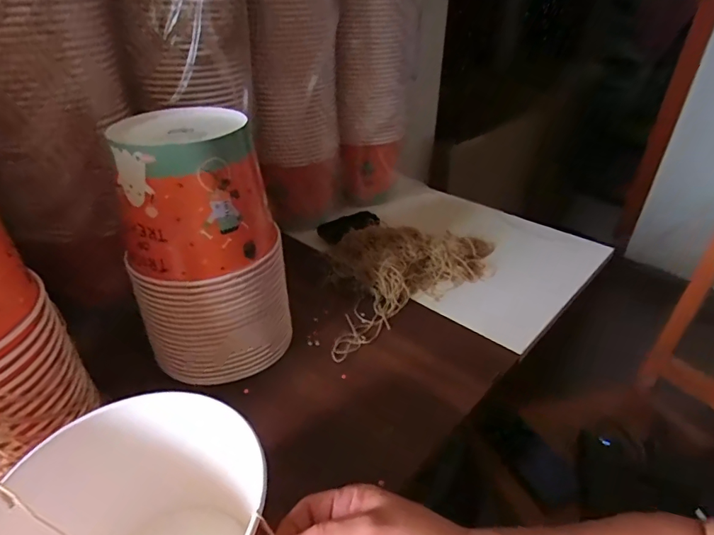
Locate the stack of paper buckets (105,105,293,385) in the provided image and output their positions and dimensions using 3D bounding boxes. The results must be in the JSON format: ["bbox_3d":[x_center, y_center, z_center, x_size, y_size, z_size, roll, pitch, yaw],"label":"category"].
[{"bbox_3d":[-0.156,-0.010,0.493,0.141,0.275,0.130,7,35,9],"label":"stack of paper buckets"}]

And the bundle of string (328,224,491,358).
[{"bbox_3d":[0.054,-0.009,0.697,0.334,0.044,0.185,-25,42,-33],"label":"bundle of string"}]

